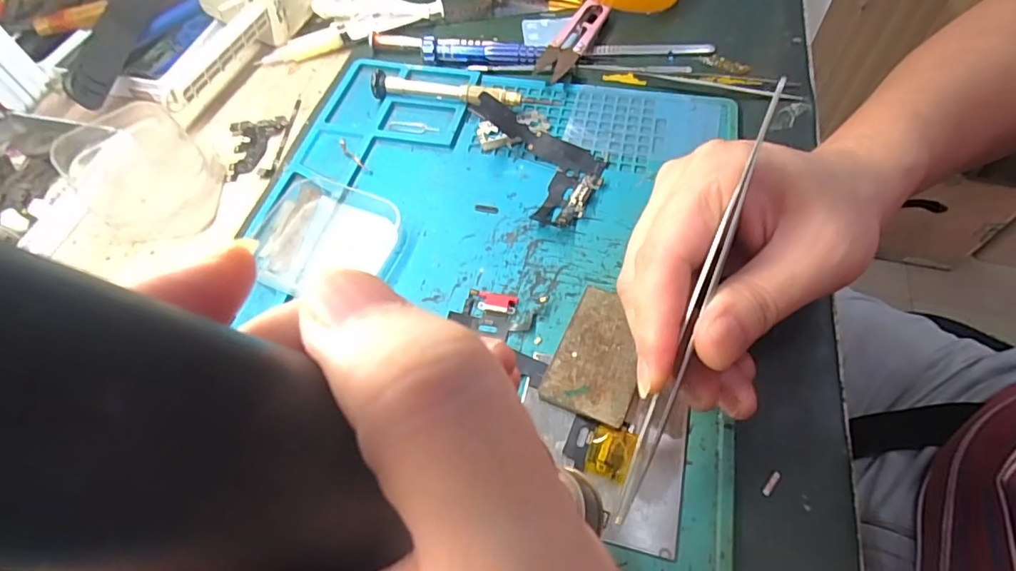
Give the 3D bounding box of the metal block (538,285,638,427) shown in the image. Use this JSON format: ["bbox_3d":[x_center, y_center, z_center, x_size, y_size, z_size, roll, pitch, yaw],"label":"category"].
[{"bbox_3d":[0.041,0.029,0.228,0.035,0.004,0.060,20,61,15],"label":"metal block"}]

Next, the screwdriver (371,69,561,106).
[{"bbox_3d":[-0.028,-0.117,0.317,0.112,0.016,0.013,8,58,8],"label":"screwdriver"}]

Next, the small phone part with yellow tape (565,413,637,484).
[{"bbox_3d":[0.036,0.063,0.205,0.025,0.004,0.020,16,60,13],"label":"small phone part with yellow tape"}]

